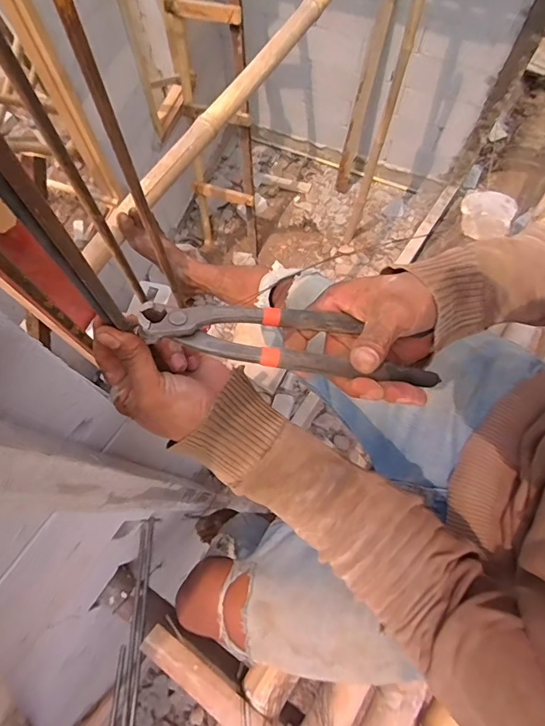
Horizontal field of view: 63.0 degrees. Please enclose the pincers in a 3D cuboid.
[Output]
[{"bbox_3d":[0.016,-0.019,0.327,0.215,0.014,0.048,9,74,-7],"label":"pincers"}]

